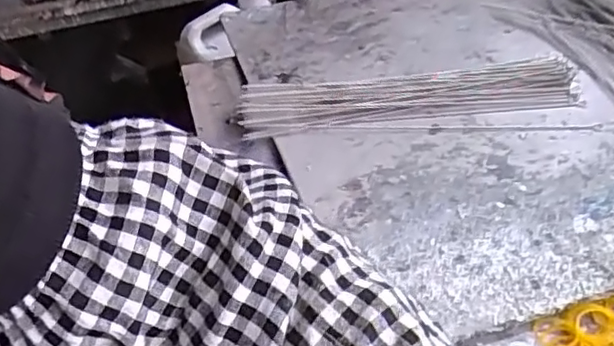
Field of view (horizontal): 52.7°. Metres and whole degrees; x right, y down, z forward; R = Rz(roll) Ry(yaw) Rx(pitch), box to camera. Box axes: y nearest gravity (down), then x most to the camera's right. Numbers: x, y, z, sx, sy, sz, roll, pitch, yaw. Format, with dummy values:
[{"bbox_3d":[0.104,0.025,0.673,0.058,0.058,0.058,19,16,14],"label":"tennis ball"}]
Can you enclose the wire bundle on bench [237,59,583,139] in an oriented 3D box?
[{"bbox_3d":[0.103,-0.083,0.634,0.342,0.023,0.078,-2,34,1],"label":"wire bundle on bench"}]

